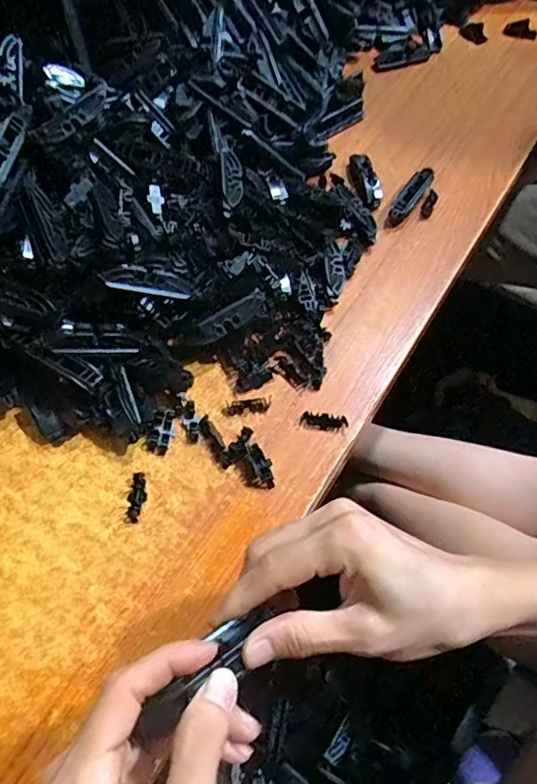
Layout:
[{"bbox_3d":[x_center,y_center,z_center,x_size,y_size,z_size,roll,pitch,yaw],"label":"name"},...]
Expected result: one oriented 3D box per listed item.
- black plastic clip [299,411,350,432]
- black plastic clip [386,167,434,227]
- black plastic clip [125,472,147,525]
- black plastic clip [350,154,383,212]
[{"bbox_3d":[0.043,0.022,0.408,0.035,0.008,0.012,6,59,4],"label":"black plastic clip"},{"bbox_3d":[0.140,-0.194,0.527,0.018,0.014,0.084,29,63,16],"label":"black plastic clip"},{"bbox_3d":[-0.093,0.074,0.380,0.011,0.009,0.037,7,59,5],"label":"black plastic clip"},{"bbox_3d":[0.097,-0.217,0.540,0.020,0.019,0.080,-12,60,-6],"label":"black plastic clip"}]

